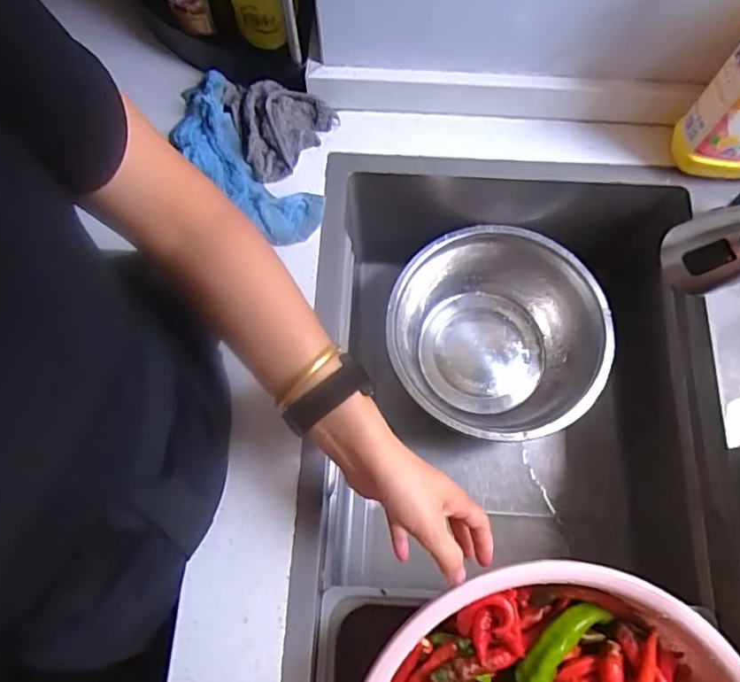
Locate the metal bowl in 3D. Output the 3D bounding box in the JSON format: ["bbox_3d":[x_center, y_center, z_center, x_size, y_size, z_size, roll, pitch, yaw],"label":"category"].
[{"bbox_3d":[0.150,0.002,0.688,0.248,0.128,0.241,0,71,0],"label":"metal bowl"}]

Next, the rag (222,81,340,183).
[{"bbox_3d":[-0.093,-0.235,0.591,0.104,0.038,0.116,-22,73,-7],"label":"rag"}]

